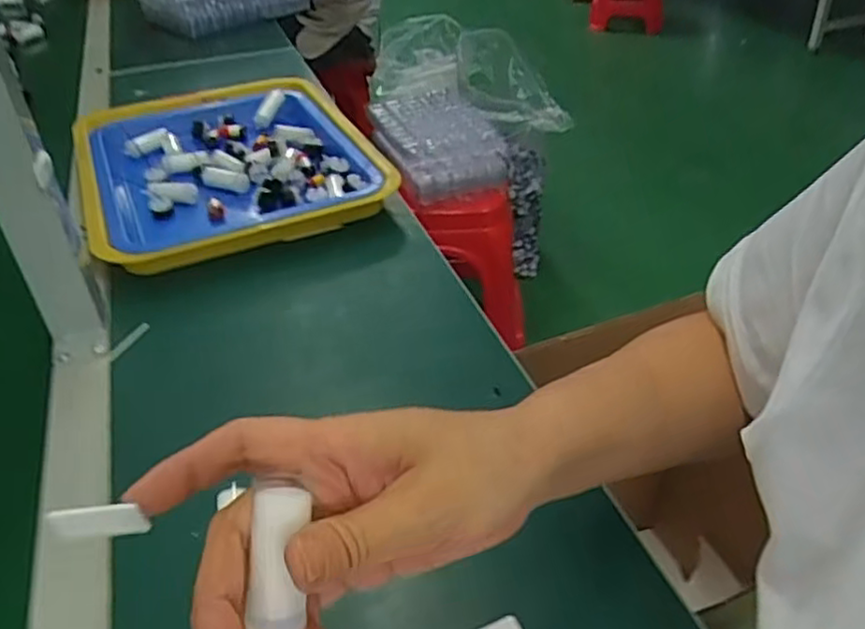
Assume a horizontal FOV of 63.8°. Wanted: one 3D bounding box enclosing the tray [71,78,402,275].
[{"bbox_3d":[-0.230,-0.172,0.773,0.298,0.042,0.362,-17,41,-19],"label":"tray"}]

